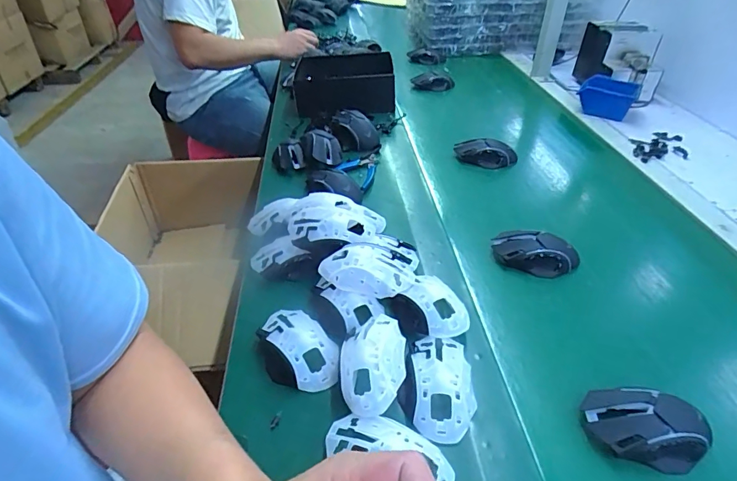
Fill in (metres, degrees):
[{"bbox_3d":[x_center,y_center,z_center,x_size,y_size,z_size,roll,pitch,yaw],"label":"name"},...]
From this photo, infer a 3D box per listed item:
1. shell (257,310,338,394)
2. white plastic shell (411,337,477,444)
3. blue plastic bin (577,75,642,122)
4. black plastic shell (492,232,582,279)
[{"bbox_3d":[-0.079,0.118,0.489,0.075,0.033,0.112,-19,42,-21],"label":"shell"},{"bbox_3d":[0.075,0.145,0.442,0.059,0.032,0.114,1,39,3],"label":"white plastic shell"},{"bbox_3d":[0.544,-0.323,0.987,0.120,0.060,0.116,25,46,28],"label":"blue plastic bin"},{"bbox_3d":[0.230,0.017,0.600,0.112,0.036,0.050,10,40,13],"label":"black plastic shell"}]

